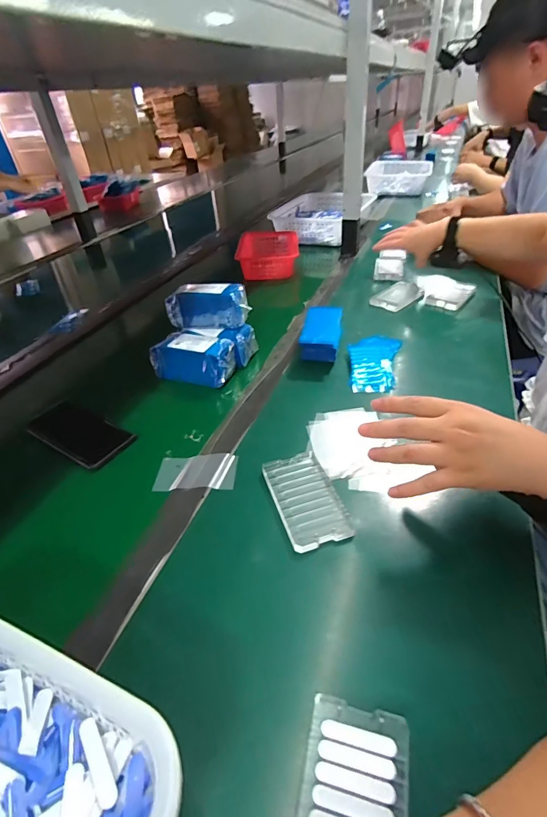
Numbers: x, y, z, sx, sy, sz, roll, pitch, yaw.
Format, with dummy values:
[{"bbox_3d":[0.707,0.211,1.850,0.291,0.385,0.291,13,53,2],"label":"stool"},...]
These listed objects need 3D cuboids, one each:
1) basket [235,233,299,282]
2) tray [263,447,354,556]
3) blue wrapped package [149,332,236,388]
[{"bbox_3d":[-0.014,-0.400,1.030,0.158,0.057,0.226,-5,39,0],"label":"basket"},{"bbox_3d":[0.038,0.100,0.456,0.070,0.014,0.121,-15,42,-11],"label":"tray"},{"bbox_3d":[-0.134,-0.087,0.665,0.137,0.055,0.072,12,44,19],"label":"blue wrapped package"}]

